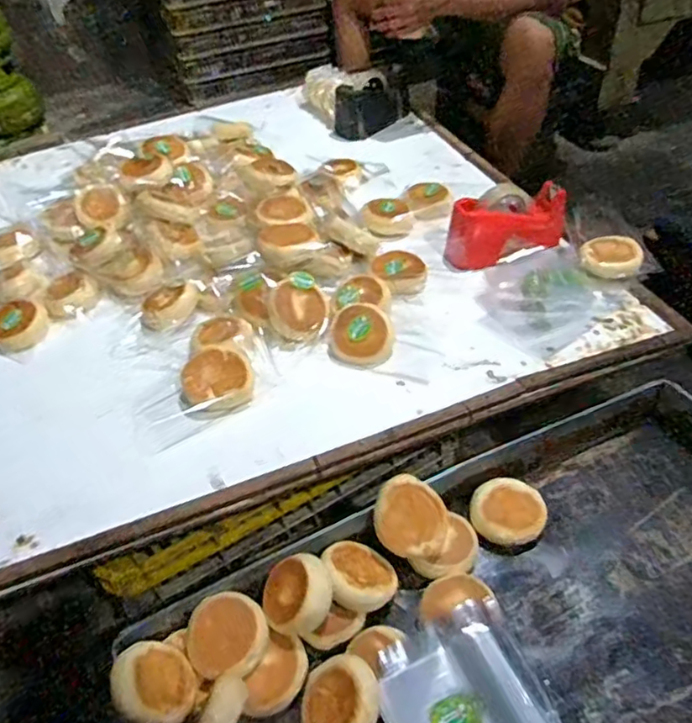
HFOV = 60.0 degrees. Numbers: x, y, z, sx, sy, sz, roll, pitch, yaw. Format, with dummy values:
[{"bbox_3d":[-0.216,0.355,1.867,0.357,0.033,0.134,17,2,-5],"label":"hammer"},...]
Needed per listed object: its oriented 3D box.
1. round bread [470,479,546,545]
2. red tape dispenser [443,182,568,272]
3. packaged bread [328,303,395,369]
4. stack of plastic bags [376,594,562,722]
[{"bbox_3d":[0.213,0.196,0.785,0.097,0.028,0.085,-2,74,12],"label":"round bread"},{"bbox_3d":[0.276,-0.232,1.022,0.222,0.102,0.070,-22,47,-15],"label":"red tape dispenser"},{"bbox_3d":[0.021,-0.036,0.865,0.090,0.029,0.089,-6,82,7],"label":"packaged bread"},{"bbox_3d":[0.138,0.373,0.623,0.168,0.021,0.215,-21,46,-14],"label":"stack of plastic bags"}]

